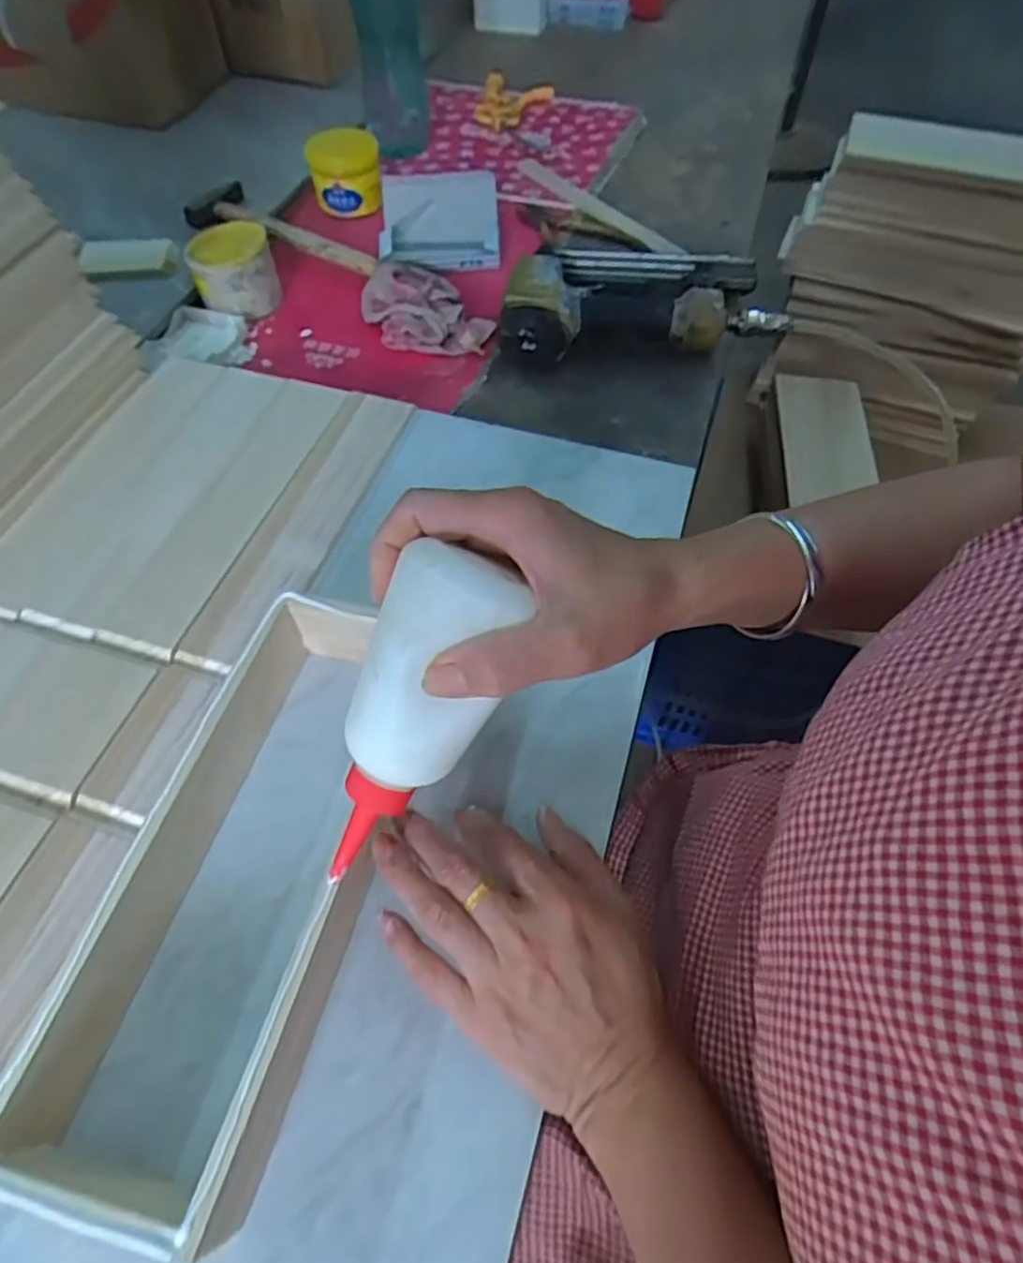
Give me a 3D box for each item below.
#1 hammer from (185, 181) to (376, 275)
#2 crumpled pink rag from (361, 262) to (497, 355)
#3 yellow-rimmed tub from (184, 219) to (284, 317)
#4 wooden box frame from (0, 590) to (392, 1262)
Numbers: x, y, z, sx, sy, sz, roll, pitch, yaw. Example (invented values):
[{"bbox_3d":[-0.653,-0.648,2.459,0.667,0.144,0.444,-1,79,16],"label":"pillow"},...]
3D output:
[{"bbox_3d":[-0.254,-0.434,0.728,0.263,0.035,0.063,29,61,16],"label":"hammer"},{"bbox_3d":[-0.090,-0.316,0.652,0.086,0.033,0.136,-30,63,-19],"label":"crumpled pink rag"},{"bbox_3d":[-0.278,-0.362,0.675,0.080,0.056,0.077,0,57,-1],"label":"yellow-rimmed tub"},{"bbox_3d":[-0.133,0.113,0.339,0.112,0.055,0.278,12,58,7],"label":"wooden box frame"}]

